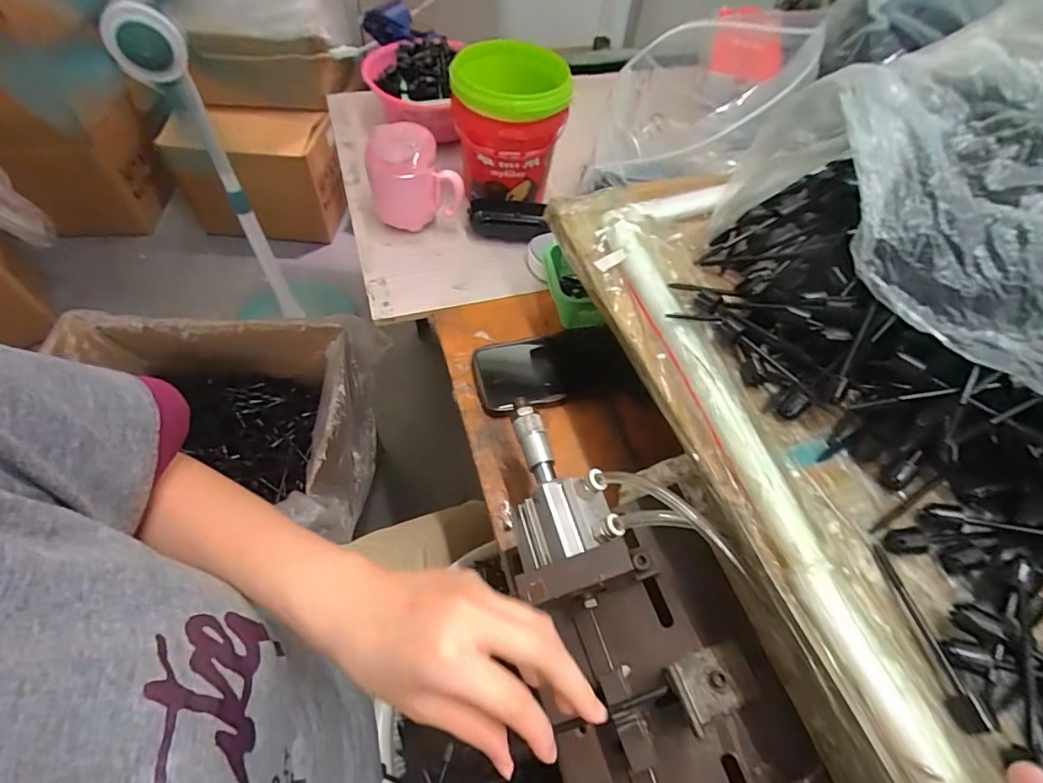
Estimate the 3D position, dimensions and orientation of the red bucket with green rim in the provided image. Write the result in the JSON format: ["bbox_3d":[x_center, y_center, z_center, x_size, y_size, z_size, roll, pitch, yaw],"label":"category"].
[{"bbox_3d":[-0.017,-0.322,0.597,0.130,0.152,0.147,-2,57,-6],"label":"red bucket with green rim"}]

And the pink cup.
[{"bbox_3d":[-0.127,-0.246,0.573,0.097,0.105,0.075,-16,59,-15],"label":"pink cup"}]

